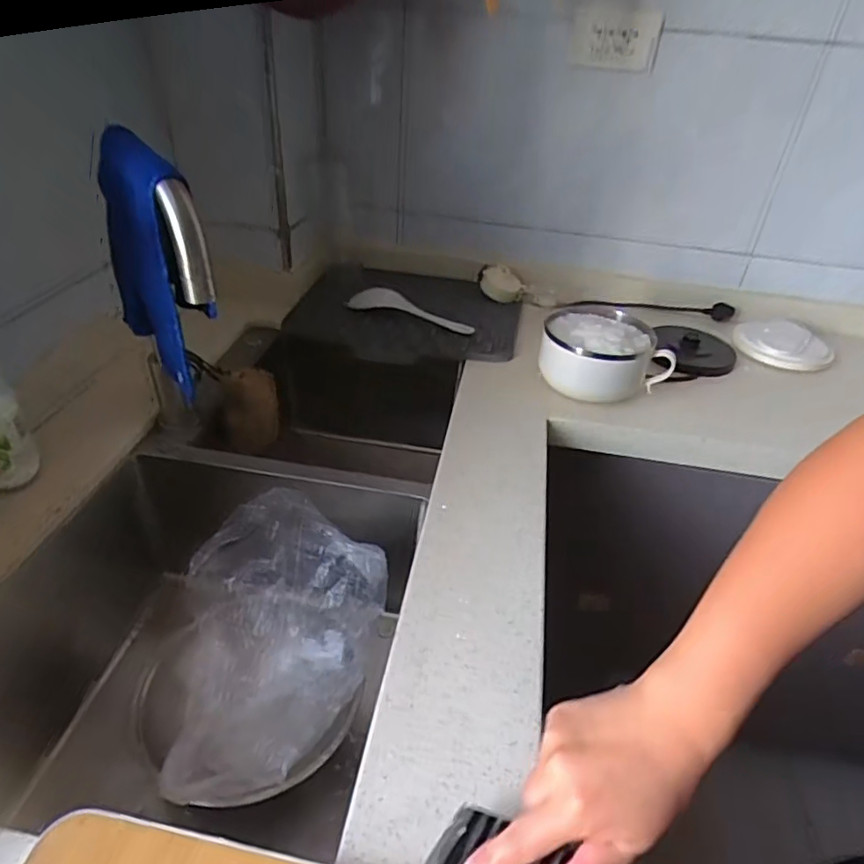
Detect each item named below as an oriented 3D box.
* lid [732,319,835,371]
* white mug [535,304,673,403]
[{"bbox_3d":[0.572,-0.147,0.972,0.143,0.015,0.159,15,38,13],"label":"lid"},{"bbox_3d":[0.230,-0.103,0.811,0.173,0.089,0.134,10,37,5],"label":"white mug"}]

